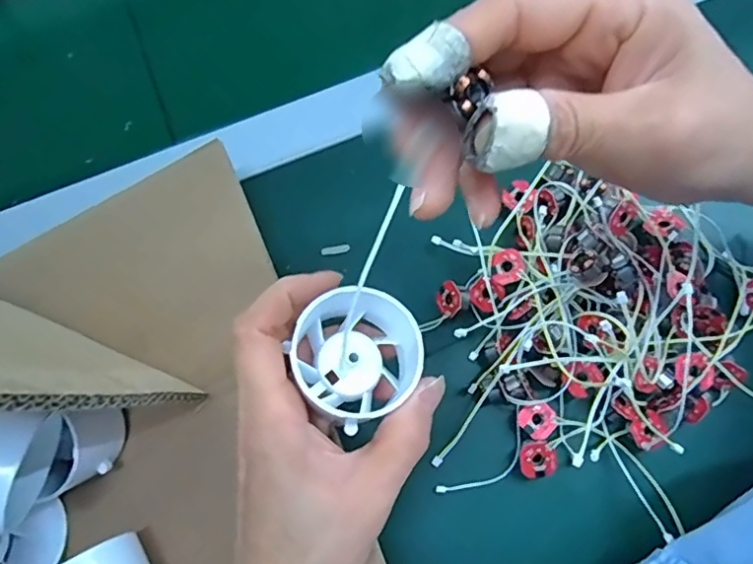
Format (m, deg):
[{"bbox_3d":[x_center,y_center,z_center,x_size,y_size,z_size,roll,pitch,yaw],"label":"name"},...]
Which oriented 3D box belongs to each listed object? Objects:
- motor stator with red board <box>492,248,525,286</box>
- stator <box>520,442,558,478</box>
[{"bbox_3d":[0.076,-0.009,0.316,0.017,0.006,0.020,0,74,1],"label":"motor stator with red board"},{"bbox_3d":[0.087,0.096,0.299,0.020,0.013,0.019,0,74,1],"label":"stator"}]

